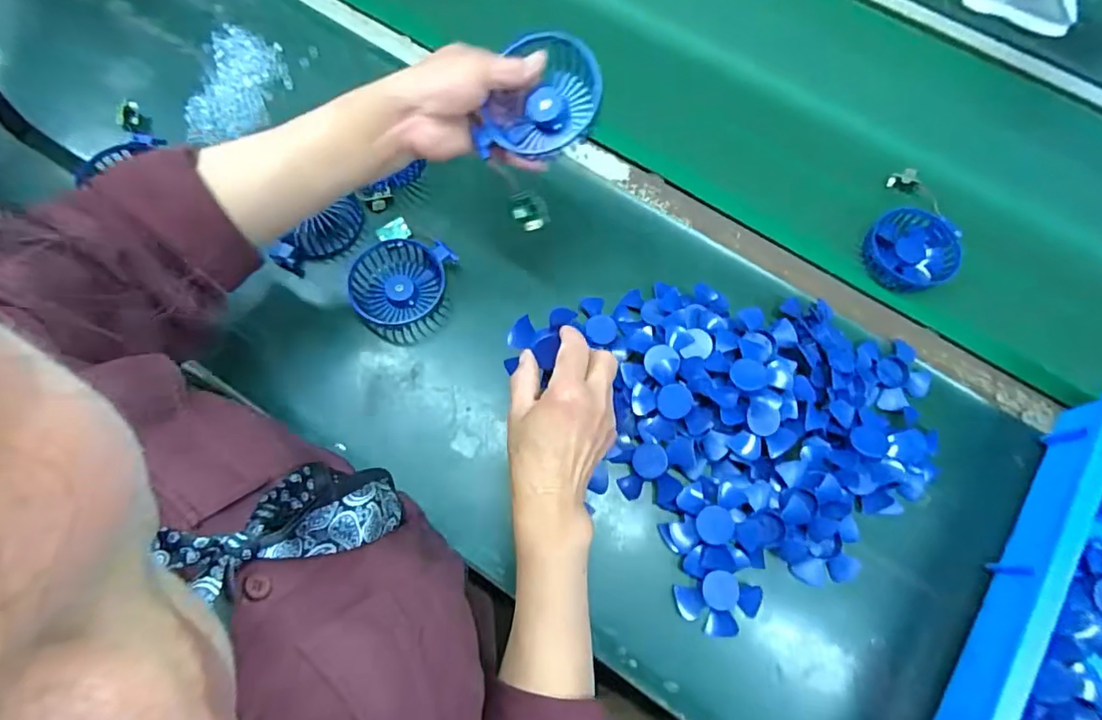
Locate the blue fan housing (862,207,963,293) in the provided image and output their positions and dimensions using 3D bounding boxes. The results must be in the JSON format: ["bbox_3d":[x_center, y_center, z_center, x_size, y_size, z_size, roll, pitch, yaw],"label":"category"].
[{"bbox_3d":[0.382,-0.116,0.571,0.089,0.023,0.093,1,70,-2],"label":"blue fan housing"}]

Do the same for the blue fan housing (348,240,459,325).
[{"bbox_3d":[-0.148,-0.075,0.530,0.092,0.031,0.080,4,70,-1],"label":"blue fan housing"}]

